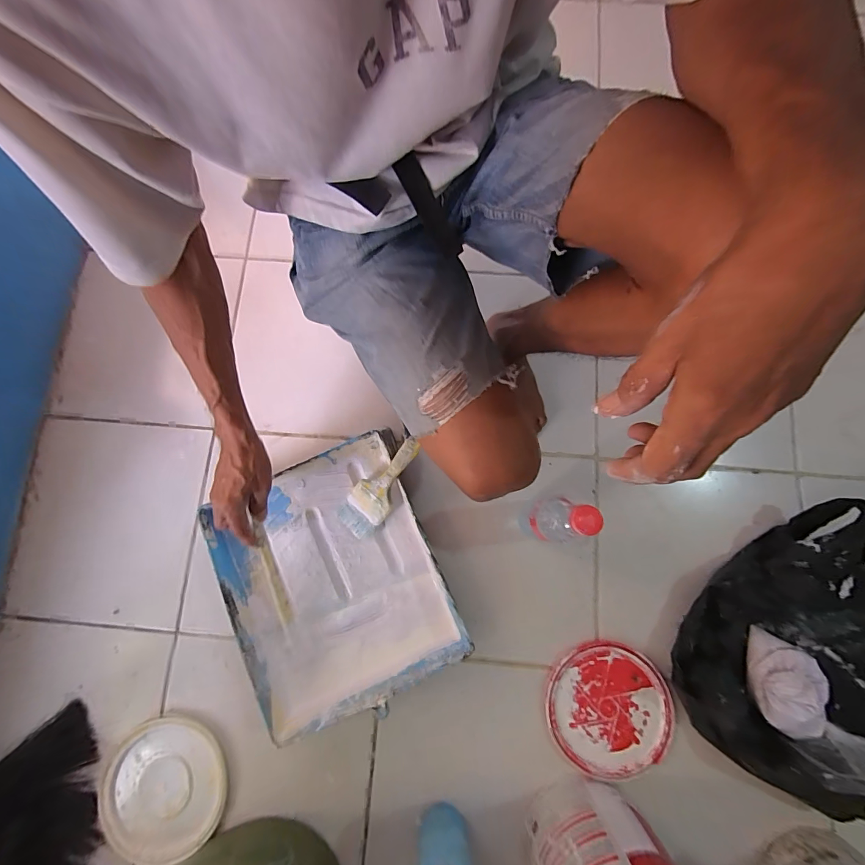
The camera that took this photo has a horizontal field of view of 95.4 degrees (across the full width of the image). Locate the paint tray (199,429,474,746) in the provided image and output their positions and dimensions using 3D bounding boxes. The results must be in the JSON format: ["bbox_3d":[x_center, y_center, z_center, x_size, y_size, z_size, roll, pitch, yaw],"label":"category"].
[{"bbox_3d":[-0.143,0.210,0.573,0.288,0.057,0.343,-23,79,-3],"label":"paint tray"}]

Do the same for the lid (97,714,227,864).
[{"bbox_3d":[-0.383,0.509,0.560,0.171,0.019,0.178,0,77,-1],"label":"lid"}]

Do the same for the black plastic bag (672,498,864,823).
[{"bbox_3d":[0.551,0.316,0.535,0.352,0.091,0.371,40,79,8],"label":"black plastic bag"}]

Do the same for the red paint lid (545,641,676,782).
[{"bbox_3d":[0.253,0.397,0.565,0.176,0.010,0.166,0,77,-1],"label":"red paint lid"}]

